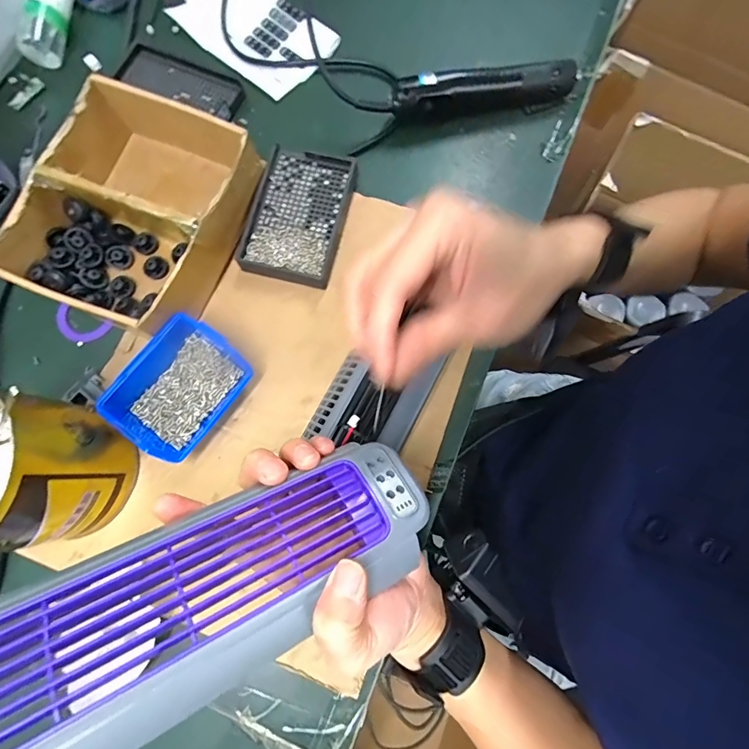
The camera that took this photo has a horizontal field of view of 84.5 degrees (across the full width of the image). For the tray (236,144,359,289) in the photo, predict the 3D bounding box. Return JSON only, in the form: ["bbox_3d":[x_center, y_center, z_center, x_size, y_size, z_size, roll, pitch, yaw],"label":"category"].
[{"bbox_3d":[-0.076,-0.162,0.422,0.089,0.023,0.141,14,78,1],"label":"tray"}]

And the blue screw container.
[{"bbox_3d":[-0.174,0.011,0.372,0.082,0.044,0.110,36,79,6],"label":"blue screw container"}]

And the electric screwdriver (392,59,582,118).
[{"bbox_3d":[0.119,-0.309,0.452,0.202,0.043,0.034,-12,79,-4],"label":"electric screwdriver"}]

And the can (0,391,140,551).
[{"bbox_3d":[-0.283,0.075,0.319,0.133,0.110,0.119,15,78,2],"label":"can"}]

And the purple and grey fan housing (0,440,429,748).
[{"bbox_3d":[-0.105,0.114,0.179,0.292,0.028,0.079,-21,60,-26],"label":"purple and grey fan housing"}]

